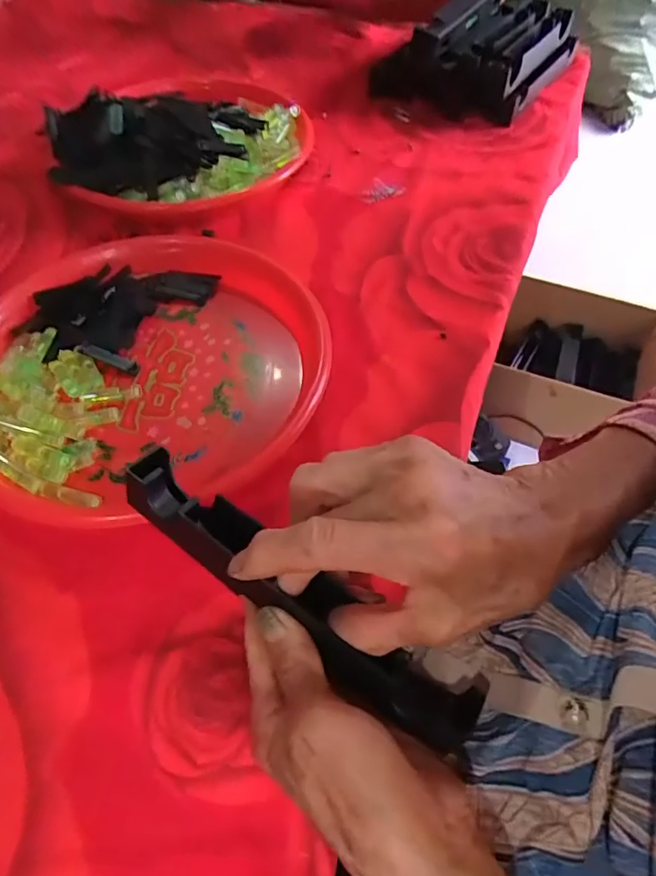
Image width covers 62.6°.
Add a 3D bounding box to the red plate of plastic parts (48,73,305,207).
[{"bbox_3d":[-0.138,-0.302,0.516,0.232,0.055,0.230,7,57,3],"label":"red plate of plastic parts"}]

